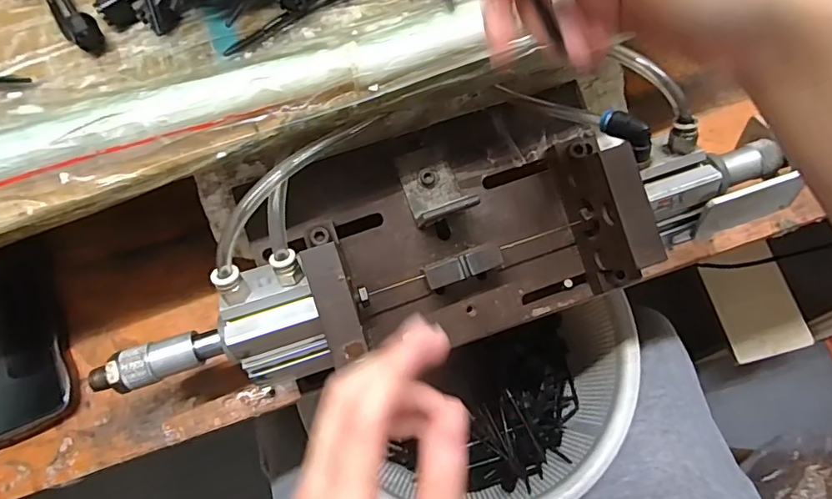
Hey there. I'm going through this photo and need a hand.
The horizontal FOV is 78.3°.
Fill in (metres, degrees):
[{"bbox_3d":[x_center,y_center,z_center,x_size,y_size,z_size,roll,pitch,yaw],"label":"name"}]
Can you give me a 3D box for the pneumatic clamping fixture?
[{"bbox_3d":[0.018,-0.009,0.322,0.421,0.088,0.125,-17,72,-6],"label":"pneumatic clamping fixture"}]

